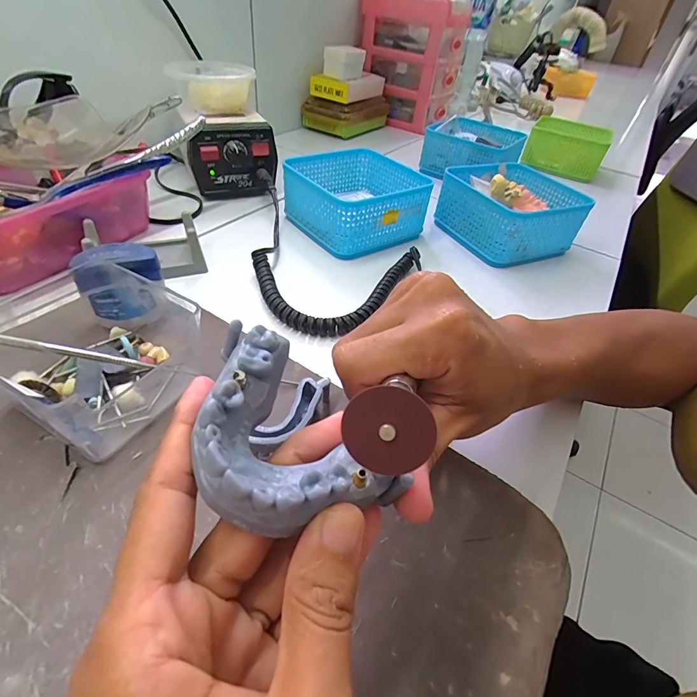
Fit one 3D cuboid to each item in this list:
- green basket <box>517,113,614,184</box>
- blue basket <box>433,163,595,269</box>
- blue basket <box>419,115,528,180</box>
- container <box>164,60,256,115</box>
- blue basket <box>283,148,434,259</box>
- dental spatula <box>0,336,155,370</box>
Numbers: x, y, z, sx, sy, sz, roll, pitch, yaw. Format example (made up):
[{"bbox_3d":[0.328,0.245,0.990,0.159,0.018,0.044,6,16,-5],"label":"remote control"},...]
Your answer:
[{"bbox_3d":[0.391,-0.358,0.691,0.128,0.058,0.154,28,47,21],"label":"green basket"},{"bbox_3d":[0.191,-0.164,0.461,0.131,0.066,0.130,-15,48,-22],"label":"blue basket"},{"bbox_3d":[0.203,-0.316,0.620,0.127,0.061,0.136,33,49,25],"label":"blue basket"},{"bbox_3d":[-0.169,-0.337,0.491,0.097,0.047,0.118,-3,44,-10],"label":"container"},{"bbox_3d":[0.008,-0.173,0.446,0.130,0.063,0.130,-23,51,-28],"label":"blue basket"},{"bbox_3d":[-0.181,-0.002,0.215,0.129,0.006,0.006,15,36,-31],"label":"dental spatula"}]

